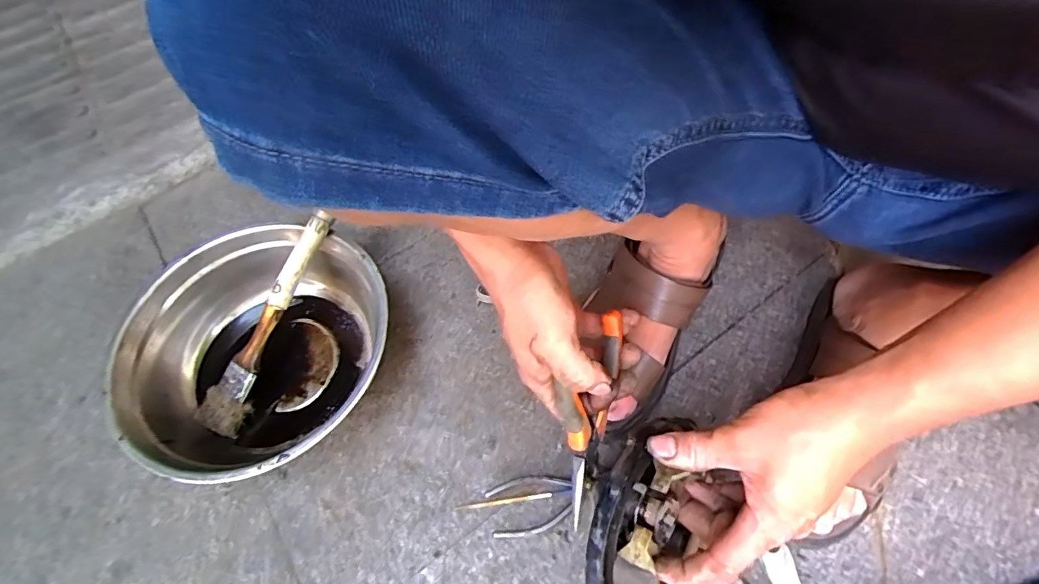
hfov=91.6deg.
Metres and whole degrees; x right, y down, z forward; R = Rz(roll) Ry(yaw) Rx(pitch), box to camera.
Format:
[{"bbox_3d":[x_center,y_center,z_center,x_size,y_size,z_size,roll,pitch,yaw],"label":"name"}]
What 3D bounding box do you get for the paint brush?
[{"bbox_3d":[-0.246,0.027,0.493,0.044,0.018,0.232,24,86,17],"label":"paint brush"}]

